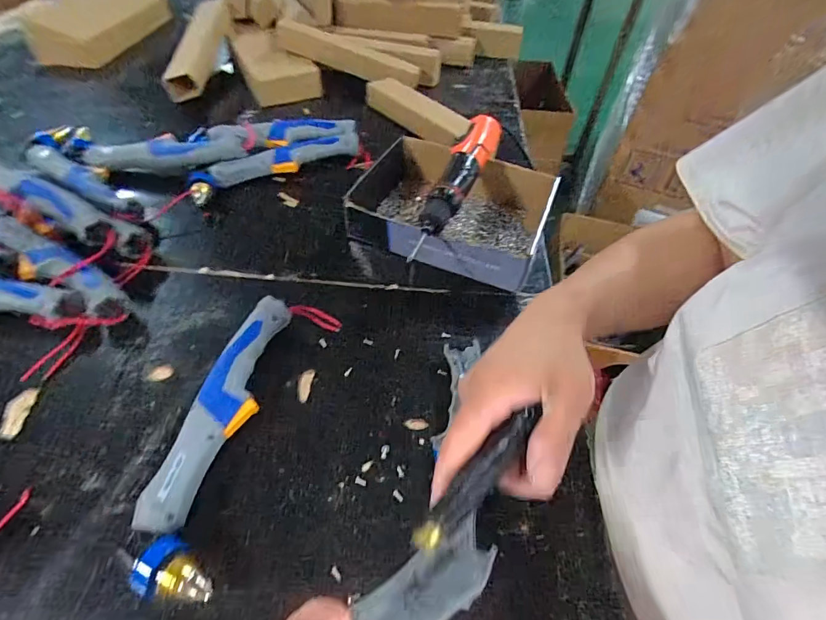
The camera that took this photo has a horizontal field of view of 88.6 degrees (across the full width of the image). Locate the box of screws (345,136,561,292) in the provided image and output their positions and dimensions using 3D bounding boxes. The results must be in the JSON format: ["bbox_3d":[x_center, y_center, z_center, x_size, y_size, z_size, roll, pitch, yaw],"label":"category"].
[{"bbox_3d":[0.051,-0.138,0.568,0.252,0.063,0.196,22,53,16],"label":"box of screws"}]

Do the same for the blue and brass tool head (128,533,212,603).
[{"bbox_3d":[-0.172,0.196,0.310,0.057,0.033,0.038,23,53,17],"label":"blue and brass tool head"}]

